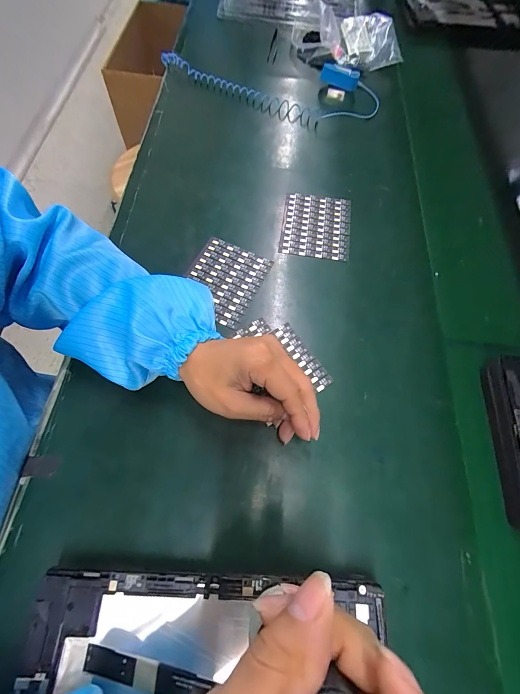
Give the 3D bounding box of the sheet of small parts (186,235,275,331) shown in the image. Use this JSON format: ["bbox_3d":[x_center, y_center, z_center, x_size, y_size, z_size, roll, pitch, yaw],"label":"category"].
[{"bbox_3d":[-0.041,-0.075,0.339,0.079,0.005,0.094,25,68,6],"label":"sheet of small parts"}]

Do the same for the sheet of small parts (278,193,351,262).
[{"bbox_3d":[0.070,-0.152,0.376,0.083,0.005,0.093,9,67,0],"label":"sheet of small parts"}]

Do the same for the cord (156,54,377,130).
[{"bbox_3d":[0.022,-0.442,0.491,0.347,0.030,0.146,30,69,8],"label":"cord"}]

